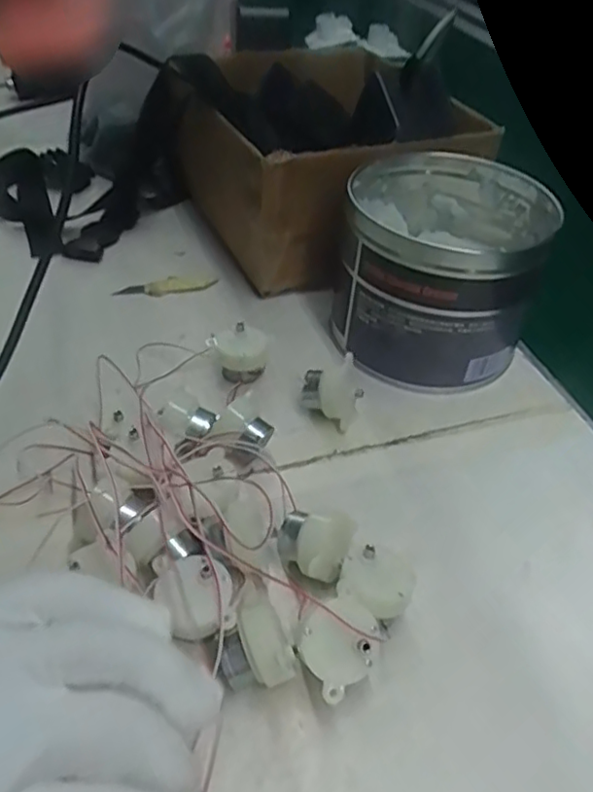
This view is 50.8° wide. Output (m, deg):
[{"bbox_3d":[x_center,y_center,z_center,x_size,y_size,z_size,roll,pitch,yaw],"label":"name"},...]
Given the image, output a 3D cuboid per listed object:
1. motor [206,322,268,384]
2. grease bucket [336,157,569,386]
[{"bbox_3d":[-0.036,-0.026,0.390,0.032,0.027,0.025,-16,47,-20],"label":"motor"},{"bbox_3d":[0.092,-0.084,0.413,0.124,0.098,0.138,10,44,5],"label":"grease bucket"}]

